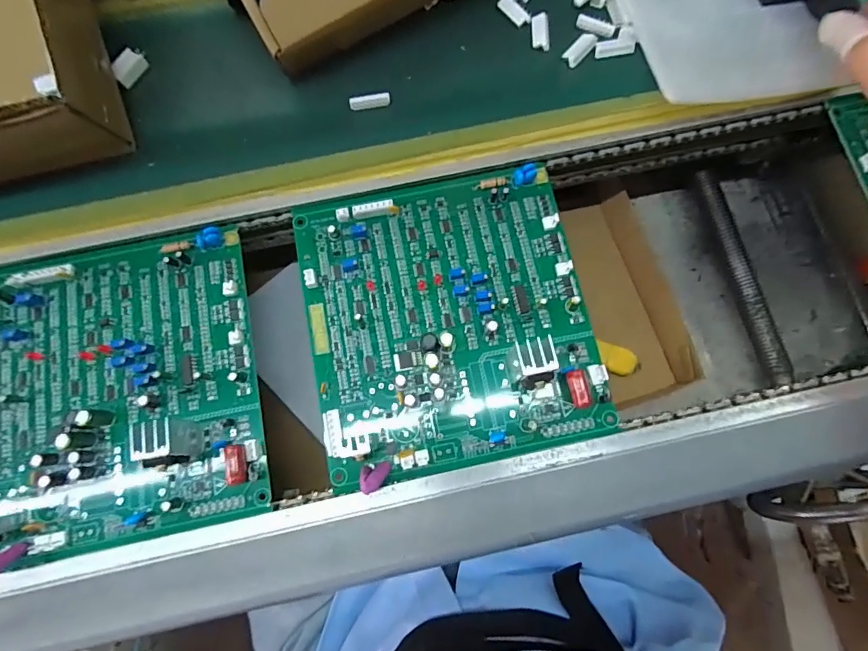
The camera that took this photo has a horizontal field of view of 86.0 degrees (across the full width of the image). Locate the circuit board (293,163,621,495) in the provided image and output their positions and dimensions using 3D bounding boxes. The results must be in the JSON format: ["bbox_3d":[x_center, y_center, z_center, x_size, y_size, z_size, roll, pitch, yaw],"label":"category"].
[{"bbox_3d":[0.009,-0.008,0.290,0.173,0.029,0.178,-12,78,-2],"label":"circuit board"}]

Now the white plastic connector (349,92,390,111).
[{"bbox_3d":[-0.044,-0.157,0.324,0.028,0.006,0.006,-12,78,-2],"label":"white plastic connector"}]

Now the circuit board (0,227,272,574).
[{"bbox_3d":[-0.202,0.038,0.286,0.177,0.027,0.178,-11,78,-2],"label":"circuit board"}]

